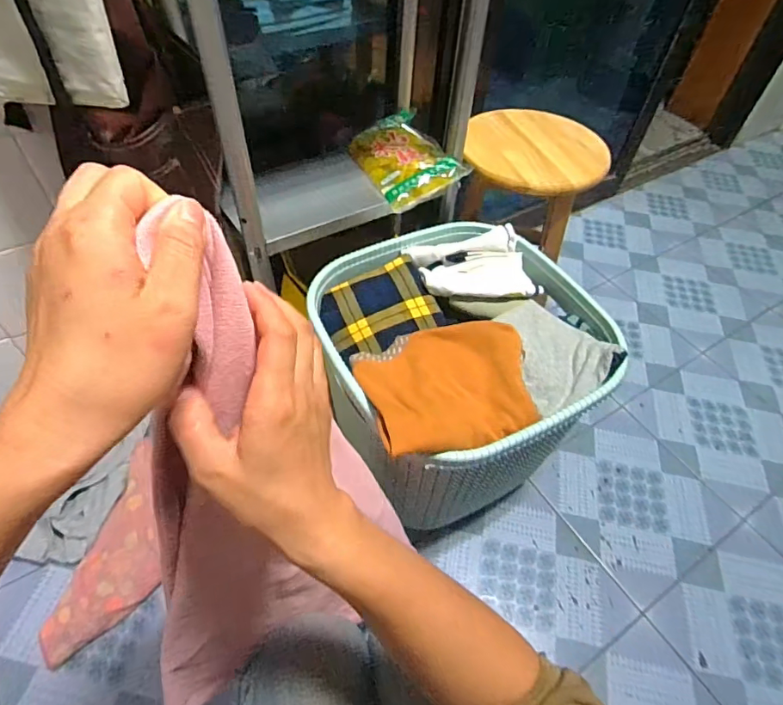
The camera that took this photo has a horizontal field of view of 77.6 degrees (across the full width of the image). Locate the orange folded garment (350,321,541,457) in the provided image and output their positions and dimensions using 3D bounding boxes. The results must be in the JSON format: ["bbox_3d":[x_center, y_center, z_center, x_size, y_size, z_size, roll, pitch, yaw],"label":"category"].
[{"bbox_3d":[0.074,0.033,0.637,0.219,0.045,0.184,-13,54,-14],"label":"orange folded garment"}]

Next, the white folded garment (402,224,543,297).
[{"bbox_3d":[0.137,-0.138,0.805,0.202,0.049,0.131,-9,53,-11],"label":"white folded garment"}]

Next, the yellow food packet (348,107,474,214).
[{"bbox_3d":[0.021,-0.330,0.829,0.143,0.049,0.183,-24,57,-20],"label":"yellow food packet"}]

